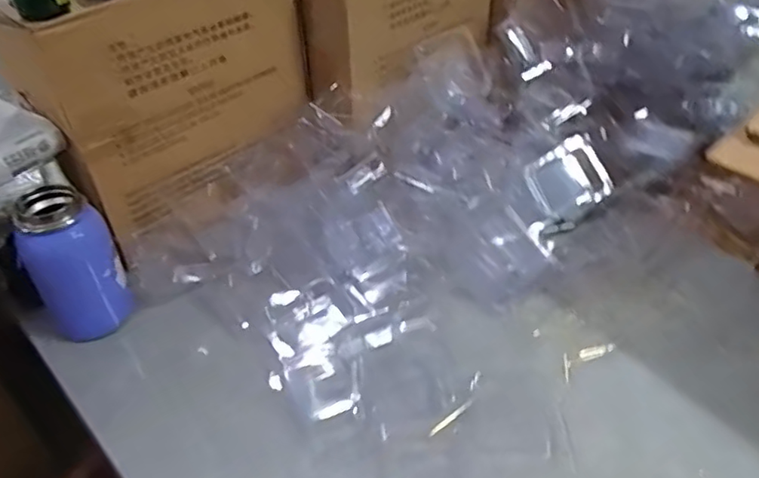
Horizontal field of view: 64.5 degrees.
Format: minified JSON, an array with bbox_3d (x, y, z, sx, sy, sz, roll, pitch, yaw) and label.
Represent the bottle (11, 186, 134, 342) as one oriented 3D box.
[{"bbox_3d":[-0.280,0.024,0.553,0.073,0.131,0.060,-19,43,-21],"label":"bottle"}]

